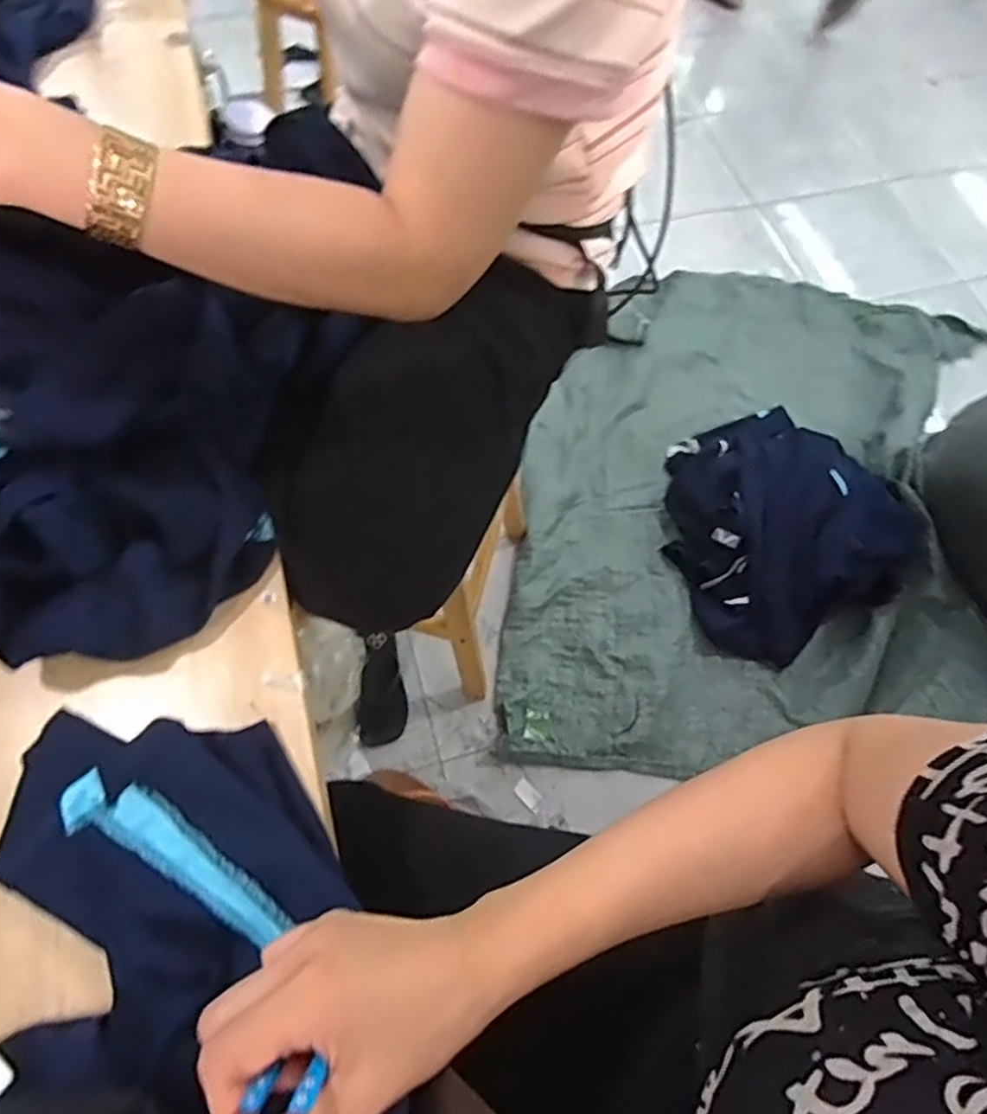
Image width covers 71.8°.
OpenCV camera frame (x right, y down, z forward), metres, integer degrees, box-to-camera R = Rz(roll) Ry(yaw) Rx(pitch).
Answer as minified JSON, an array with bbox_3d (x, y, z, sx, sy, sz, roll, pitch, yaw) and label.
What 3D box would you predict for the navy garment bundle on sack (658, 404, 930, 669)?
[{"bbox_3d":[0.563,-0.084,1.364,0.467,0.137,0.473,1,64,-2],"label":"navy garment bundle on sack"}]

